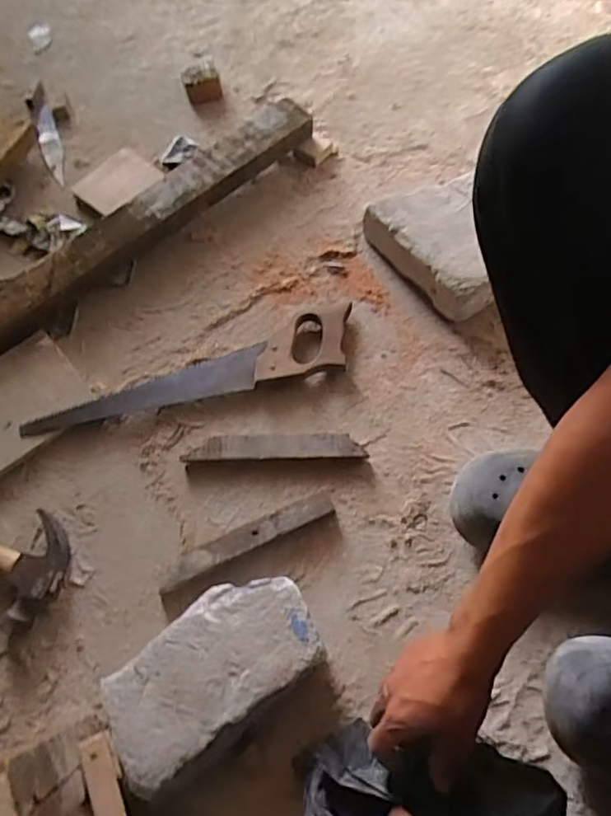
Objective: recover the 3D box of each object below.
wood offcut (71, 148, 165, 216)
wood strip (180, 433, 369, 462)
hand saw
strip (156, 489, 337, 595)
[{"bbox_3d":[-0.286,-0.346,0.857,0.116,0.011,0.073,-38,91,-11],"label":"wood offcut"},{"bbox_3d":[-0.037,0.047,0.666,0.207,0.024,0.029,-1,65,3],"label":"wood strip"},{"bbox_3d":[-0.134,-0.030,0.702,0.417,0.026,0.081,-21,66,-6],"label":"hand saw"},{"bbox_3d":[-0.062,0.143,0.623,0.195,0.023,0.031,-23,66,-8],"label":"strip"}]

